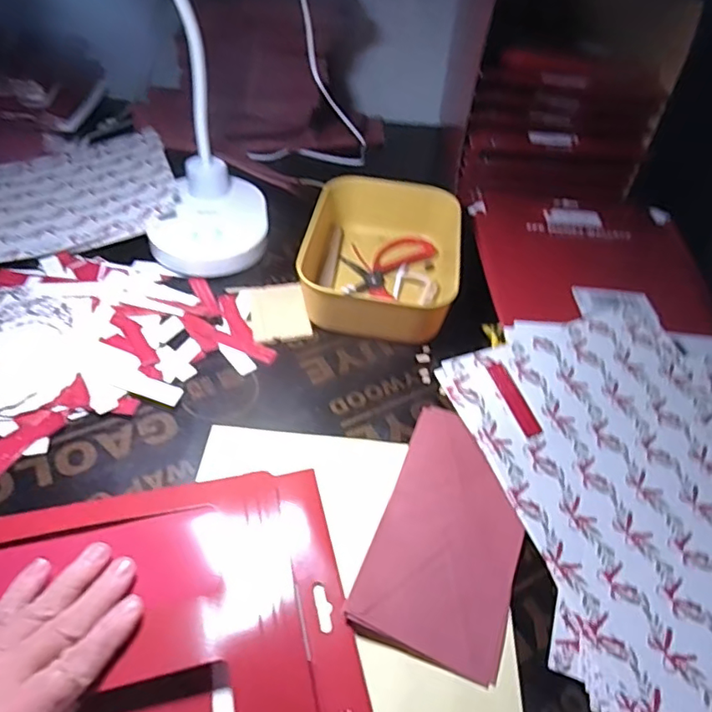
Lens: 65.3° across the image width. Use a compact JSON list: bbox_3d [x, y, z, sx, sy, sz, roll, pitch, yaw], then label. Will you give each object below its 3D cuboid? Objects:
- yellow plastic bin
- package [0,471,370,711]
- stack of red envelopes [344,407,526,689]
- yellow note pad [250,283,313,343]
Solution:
[{"bbox_3d":[0.024,-0.100,0.544,0.135,0.056,0.193,10,46,3],"label":"yellow plastic bin"},{"bbox_3d":[-0.117,0.162,0.308,0.226,0.016,0.193,-8,48,-13],"label":"package"},{"bbox_3d":[0.066,0.113,0.376,0.091,0.008,0.173,18,47,11],"label":"stack of red envelopes"},{"bbox_3d":[-0.072,-0.042,0.515,0.051,0.004,0.074,-7,48,-13],"label":"yellow note pad"}]

